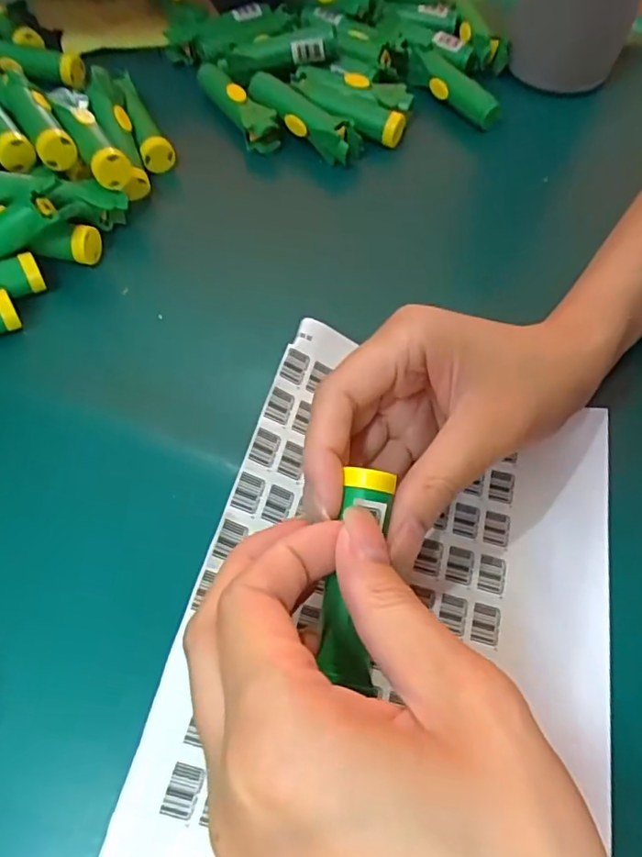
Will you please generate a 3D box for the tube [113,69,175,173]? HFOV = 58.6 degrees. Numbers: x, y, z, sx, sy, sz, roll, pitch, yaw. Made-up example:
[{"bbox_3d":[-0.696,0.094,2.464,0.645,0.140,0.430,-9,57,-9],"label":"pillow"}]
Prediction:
[{"bbox_3d":[-0.108,-0.186,0.351,0.018,0.025,0.068,-19,64,-12],"label":"tube"}]

